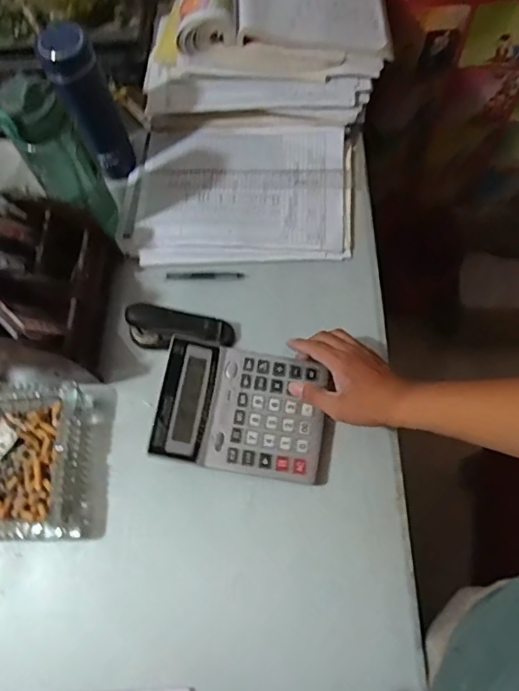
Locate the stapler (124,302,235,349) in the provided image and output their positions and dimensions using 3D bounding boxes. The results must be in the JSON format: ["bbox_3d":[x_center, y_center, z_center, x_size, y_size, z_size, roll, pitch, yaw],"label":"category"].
[{"bbox_3d":[-0.102,-0.021,0.674,0.133,0.050,0.044,7,68,5],"label":"stapler"}]

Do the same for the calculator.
[{"bbox_3d":[-0.020,0.071,0.623,0.192,0.031,0.148,8,67,6],"label":"calculator"}]

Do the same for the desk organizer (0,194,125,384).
[{"bbox_3d":[-0.268,-0.073,0.634,0.136,0.169,0.204,2,68,4],"label":"desk organizer"}]

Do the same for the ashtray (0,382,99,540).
[{"bbox_3d":[-0.300,0.138,0.625,0.194,0.046,0.176,-5,68,1],"label":"ashtray"}]

